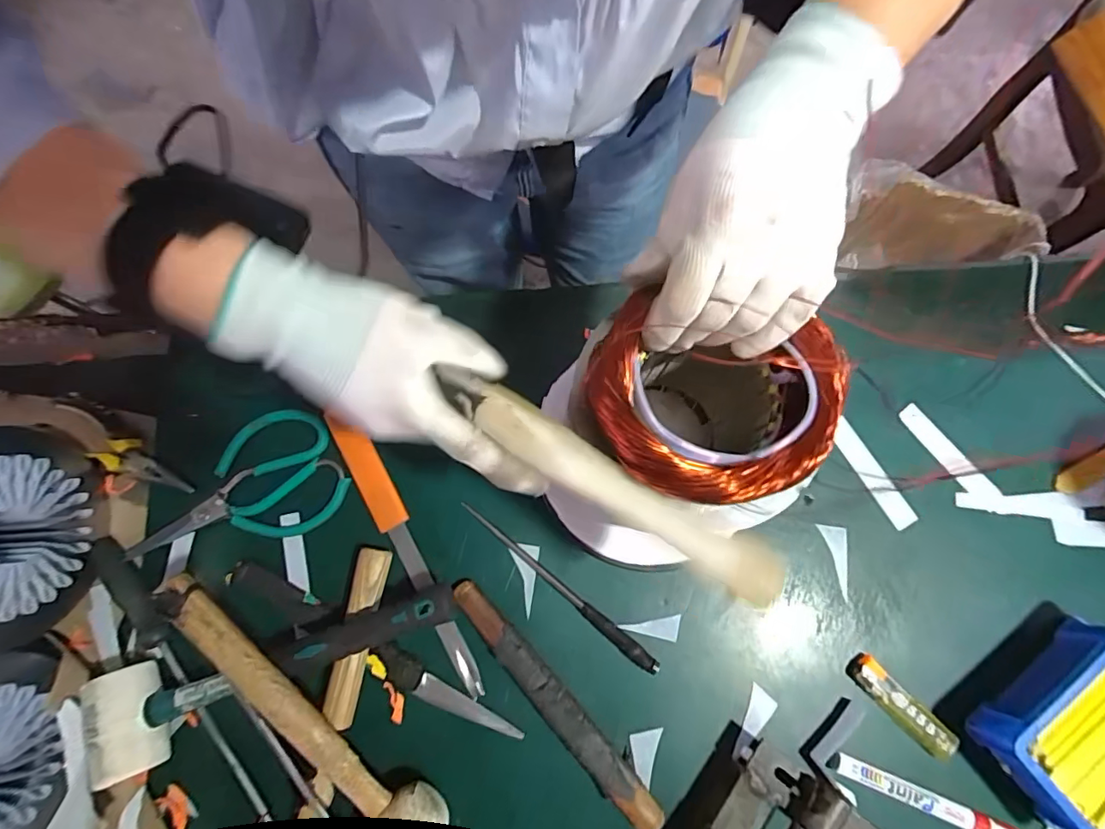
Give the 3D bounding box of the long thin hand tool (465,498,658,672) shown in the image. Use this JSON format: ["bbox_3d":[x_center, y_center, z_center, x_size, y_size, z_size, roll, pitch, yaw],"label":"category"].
[{"bbox_3d":[0.004,0.144,0.430,0.204,0.009,0.014,39,78,10],"label":"long thin hand tool"}]

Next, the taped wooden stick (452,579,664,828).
[{"bbox_3d":[0.000,0.226,0.402,0.026,0.019,0.227,-40,78,-10],"label":"taped wooden stick"}]

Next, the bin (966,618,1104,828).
[{"bbox_3d":[0.411,0.237,0.382,0.147,0.054,0.105,-37,78,-9],"label":"bin"}]

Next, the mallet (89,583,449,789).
[{"bbox_3d":[-0.210,0.199,0.386,0.284,0.049,0.072,-16,75,-4],"label":"mallet"}]

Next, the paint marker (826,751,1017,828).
[{"bbox_3d":[0.279,0.290,0.383,0.141,0.020,0.017,21,76,6],"label":"paint marker"}]

